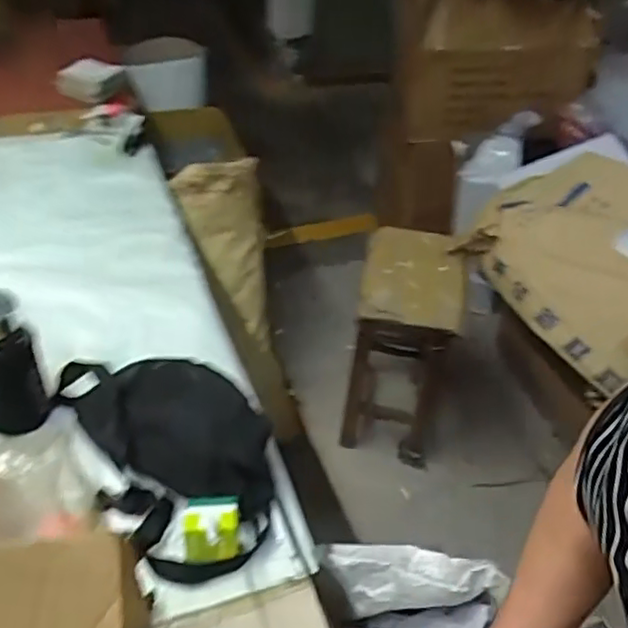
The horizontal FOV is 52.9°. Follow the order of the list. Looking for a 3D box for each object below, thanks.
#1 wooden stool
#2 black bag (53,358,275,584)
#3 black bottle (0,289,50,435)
[{"bbox_3d":[0.220,0.084,1.587,0.246,0.512,0.367,10,40,6],"label":"wooden stool"},{"bbox_3d":[-0.159,0.145,0.714,0.209,0.077,0.308,-13,43,-20],"label":"black bag"},{"bbox_3d":[-0.368,0.060,0.739,0.079,0.188,0.086,3,40,-3],"label":"black bottle"}]

